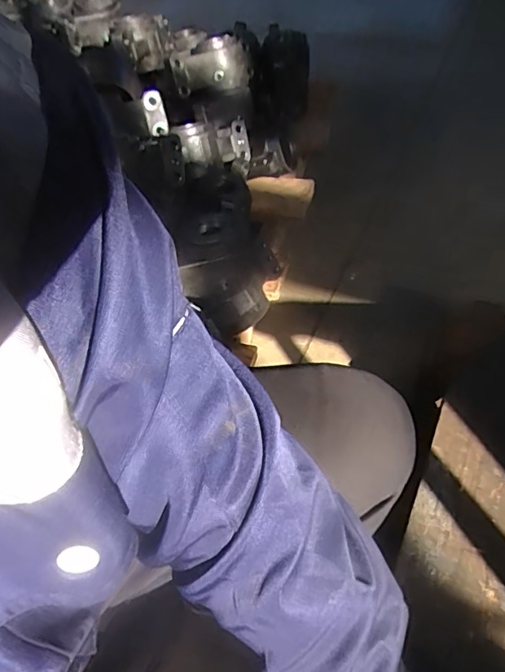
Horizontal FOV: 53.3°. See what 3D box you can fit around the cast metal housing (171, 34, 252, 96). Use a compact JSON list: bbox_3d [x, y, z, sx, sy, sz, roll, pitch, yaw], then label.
[{"bbox_3d":[-0.087,-0.577,1.074,0.168,0.094,0.124,-9,50,-2],"label":"cast metal housing"}]

